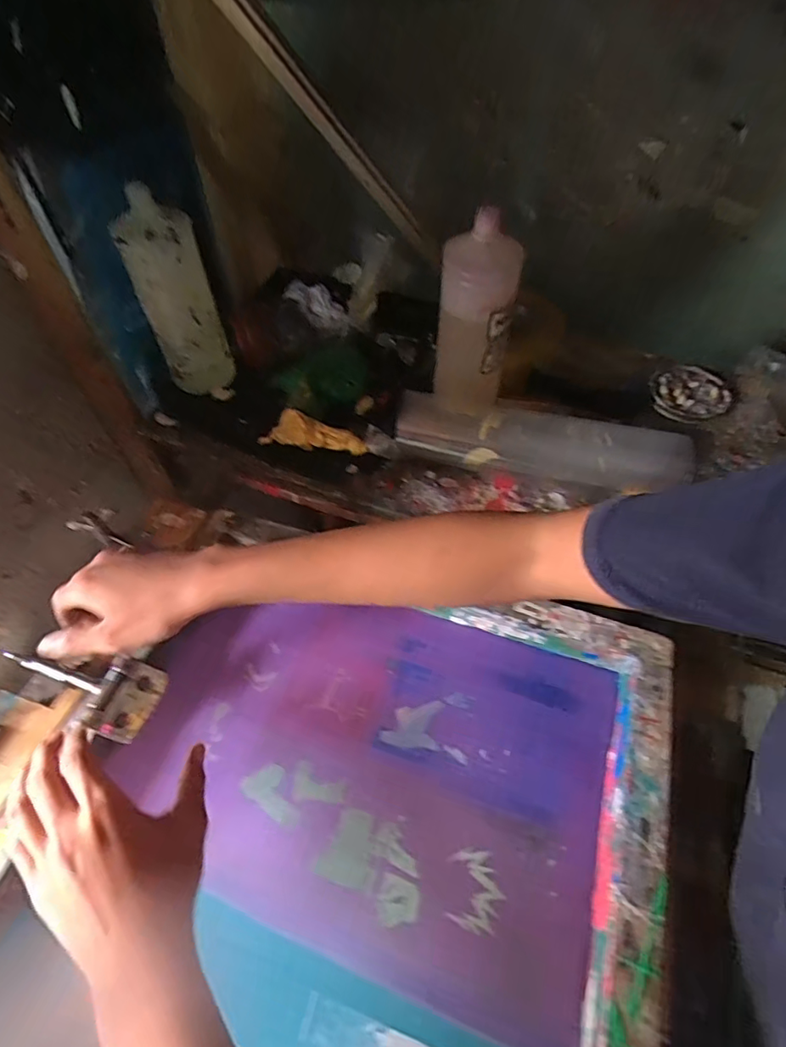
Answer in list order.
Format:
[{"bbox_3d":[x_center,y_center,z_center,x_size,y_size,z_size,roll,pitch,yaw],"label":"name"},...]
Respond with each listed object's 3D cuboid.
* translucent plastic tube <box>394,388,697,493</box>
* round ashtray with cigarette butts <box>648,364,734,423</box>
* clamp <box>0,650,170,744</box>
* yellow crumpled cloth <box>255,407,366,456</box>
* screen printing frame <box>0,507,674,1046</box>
[{"bbox_3d":[0.161,-0.089,0.589,0.314,0.067,0.060,11,56,10],"label":"translucent plastic tube"},{"bbox_3d":[0.387,-0.172,0.679,0.101,0.017,0.093,-1,55,1],"label":"round ashtray with cigarette butts"},{"bbox_3d":[-0.252,0.130,0.423,0.119,0.025,0.058,14,57,10],"label":"clamp"},{"bbox_3d":[-0.095,-0.109,0.628,0.130,0.034,0.039,12,56,9],"label":"yellow crumpled cloth"},{"bbox_3d":[-0.059,0.266,0.364,0.447,0.064,0.526,16,57,11],"label":"screen printing frame"}]

